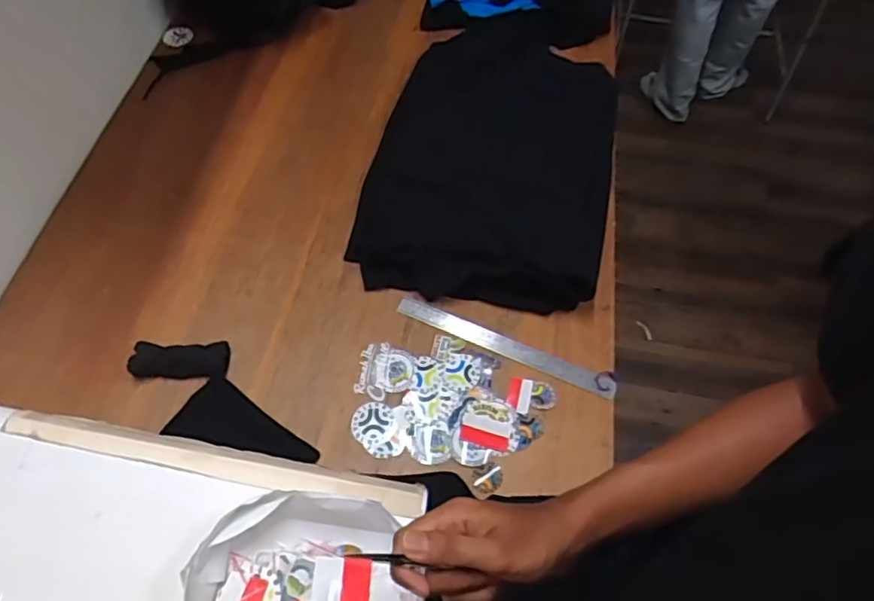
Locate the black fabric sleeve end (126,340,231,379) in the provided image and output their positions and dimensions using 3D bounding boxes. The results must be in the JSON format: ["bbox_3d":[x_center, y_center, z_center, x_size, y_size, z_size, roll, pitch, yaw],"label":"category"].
[{"bbox_3d":[-0.351,0.082,0.817,0.128,0.027,0.049,1,60,-1],"label":"black fabric sleeve end"}]

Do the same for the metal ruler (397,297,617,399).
[{"bbox_3d":[0.097,0.066,0.855,0.324,0.008,0.034,20,75,9],"label":"metal ruler"}]

